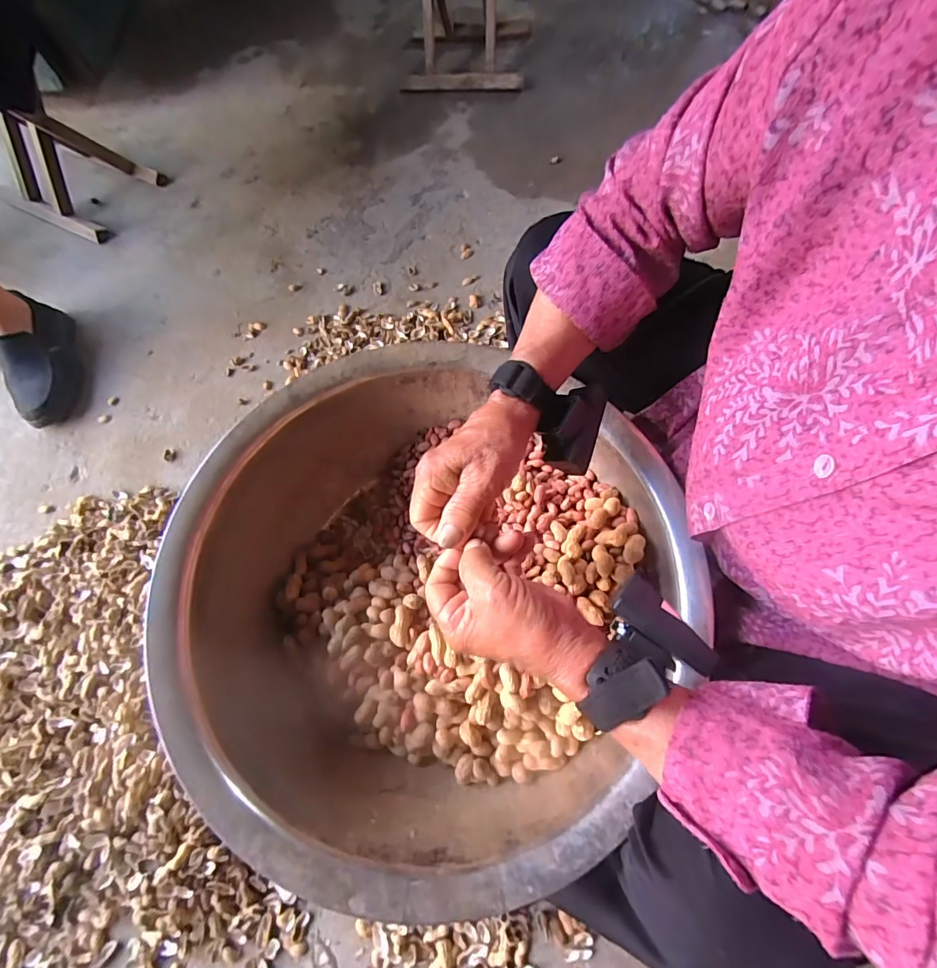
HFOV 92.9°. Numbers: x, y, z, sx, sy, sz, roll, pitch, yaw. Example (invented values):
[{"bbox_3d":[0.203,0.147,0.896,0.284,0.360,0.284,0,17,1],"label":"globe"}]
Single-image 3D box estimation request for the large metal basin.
[{"bbox_3d":[-0.039,0.089,0.429,0.421,0.161,0.412,-2,70,4],"label":"large metal basin"}]

